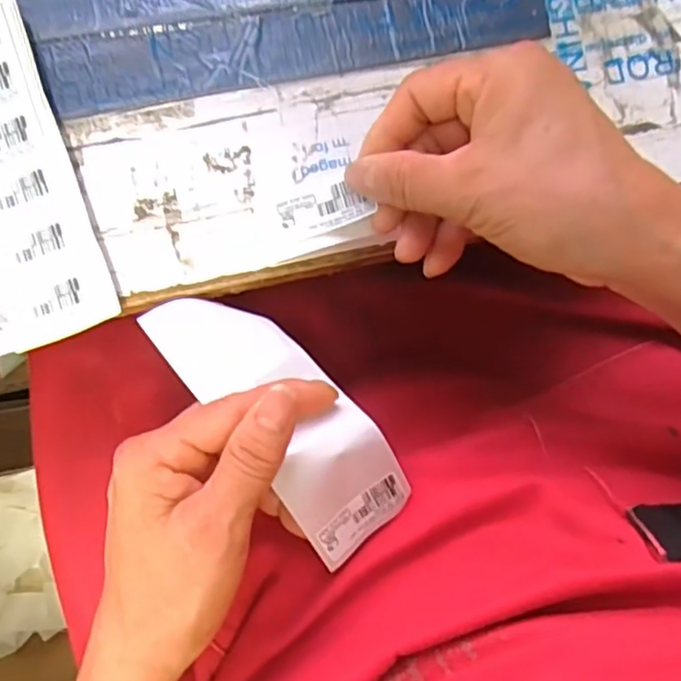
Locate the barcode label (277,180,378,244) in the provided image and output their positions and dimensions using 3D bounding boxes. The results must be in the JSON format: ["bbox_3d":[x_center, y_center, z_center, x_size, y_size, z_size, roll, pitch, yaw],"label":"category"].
[{"bbox_3d":[-0.009,-0.057,0.275,0.037,0.004,0.019,-17,86,7],"label":"barcode label"}]

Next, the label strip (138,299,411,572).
[{"bbox_3d":[-0.029,0.031,0.280,0.053,0.033,0.137,-43,81,-5],"label":"label strip"}]

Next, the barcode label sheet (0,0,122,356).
[{"bbox_3d":[-0.151,-0.075,0.282,0.057,0.005,0.154,-19,90,-3],"label":"barcode label sheet"}]

